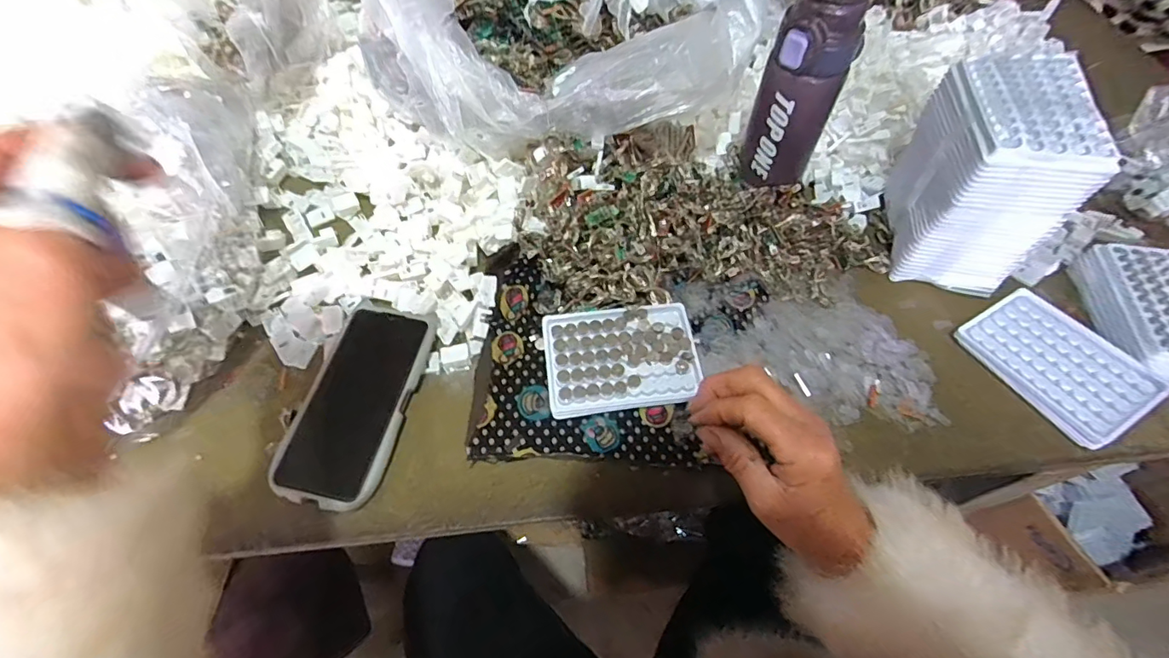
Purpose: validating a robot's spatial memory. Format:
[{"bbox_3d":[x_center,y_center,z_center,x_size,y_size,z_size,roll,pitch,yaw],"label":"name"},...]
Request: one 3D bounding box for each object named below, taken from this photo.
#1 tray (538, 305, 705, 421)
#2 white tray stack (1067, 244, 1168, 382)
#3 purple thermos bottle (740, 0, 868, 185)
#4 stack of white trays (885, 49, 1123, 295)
[{"bbox_3d":[0.032,0.023,0.442,0.129,0.016,0.092,-7,63,-4],"label":"tray"},{"bbox_3d":[0.518,-0.018,0.447,0.107,0.032,0.135,11,63,5],"label":"white tray stack"},{"bbox_3d":[0.199,-0.218,0.472,0.069,0.166,0.061,23,63,13],"label":"purple thermos bottle"},{"bbox_3d":[0.359,-0.139,0.454,0.099,0.143,0.132,7,60,5],"label":"stack of white trays"}]

